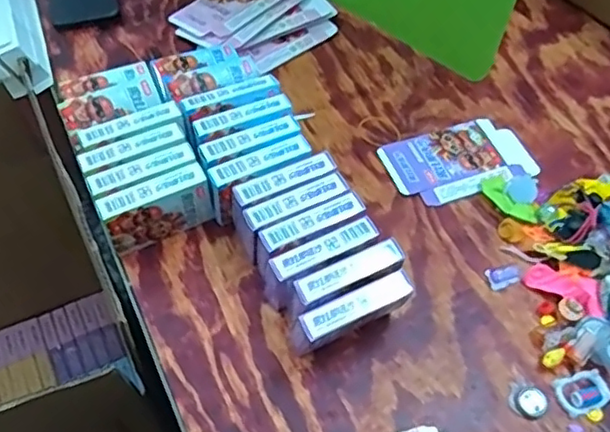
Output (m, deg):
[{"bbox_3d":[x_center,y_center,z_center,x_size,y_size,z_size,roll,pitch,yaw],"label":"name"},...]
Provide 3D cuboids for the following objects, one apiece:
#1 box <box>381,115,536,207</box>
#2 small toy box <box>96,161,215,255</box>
[{"bbox_3d":[0.158,-0.059,0.644,0.150,0.006,0.088,-14,59,-13],"label":"box"},{"bbox_3d":[-0.128,-0.004,0.546,0.092,0.067,0.024,-23,61,-18],"label":"small toy box"}]

